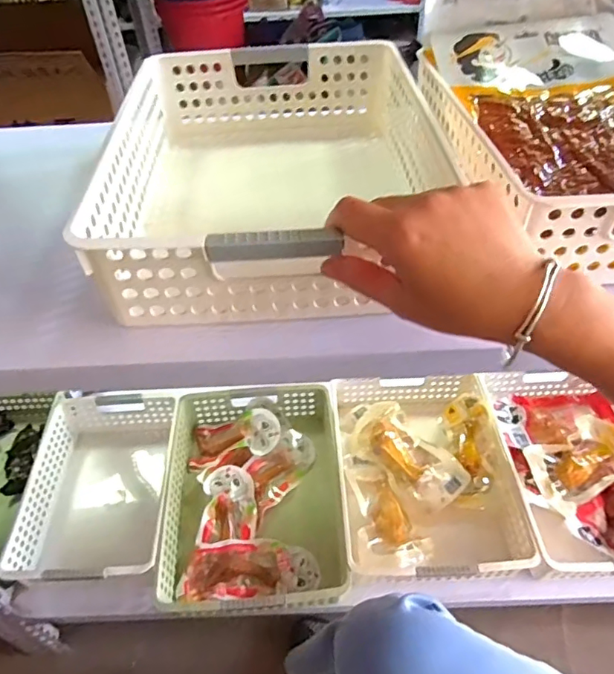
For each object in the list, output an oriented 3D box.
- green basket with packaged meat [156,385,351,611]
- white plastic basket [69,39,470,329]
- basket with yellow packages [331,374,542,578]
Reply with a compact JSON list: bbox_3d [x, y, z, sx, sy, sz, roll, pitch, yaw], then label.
[{"bbox_3d":[-0.076,0.258,0.824,0.261,0.126,0.334,-6,46,0],"label":"green basket with packaged meat"},{"bbox_3d":[-0.017,-0.146,0.456,0.267,0.102,0.346,-6,46,-1],"label":"white plastic basket"},{"bbox_3d":[0.181,0.216,0.831,0.254,0.085,0.339,-5,46,1],"label":"basket with yellow packages"}]

